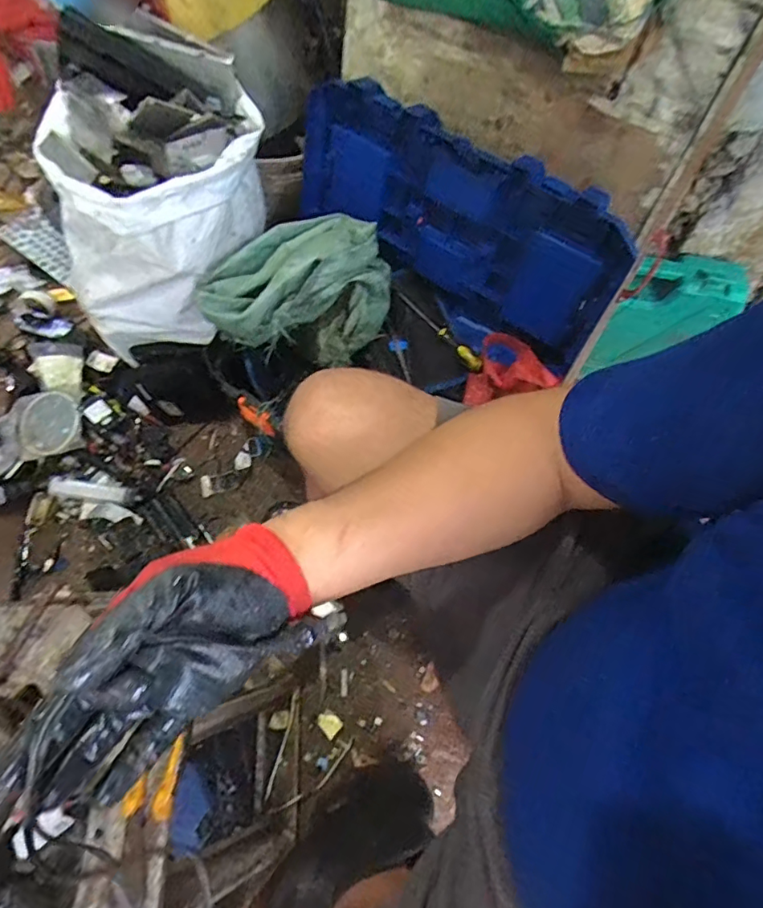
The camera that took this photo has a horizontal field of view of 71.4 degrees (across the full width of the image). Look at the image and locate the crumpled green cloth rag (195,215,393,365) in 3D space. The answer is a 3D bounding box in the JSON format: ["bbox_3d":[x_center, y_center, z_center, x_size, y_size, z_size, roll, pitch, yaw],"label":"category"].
[{"bbox_3d":[-0.109,-0.231,0.724,0.230,0.111,0.173,1,70,0],"label":"crumpled green cloth rag"}]

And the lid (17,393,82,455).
[{"bbox_3d":[-0.596,-0.057,0.948,0.110,0.008,0.113,-1,77,6],"label":"lid"}]

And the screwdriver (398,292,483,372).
[{"bbox_3d":[0.087,-0.186,0.797,0.017,0.017,0.171,-41,75,-13],"label":"screwdriver"}]

